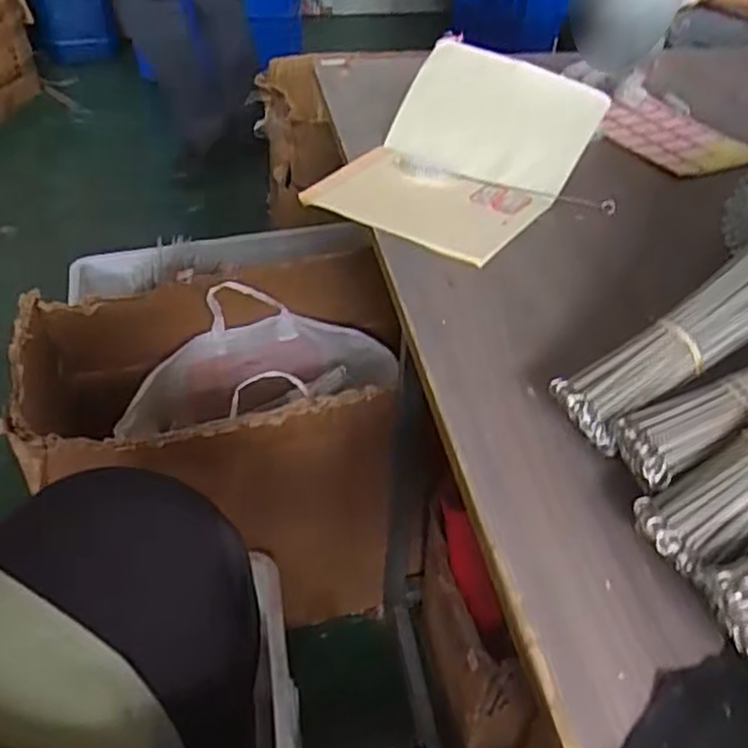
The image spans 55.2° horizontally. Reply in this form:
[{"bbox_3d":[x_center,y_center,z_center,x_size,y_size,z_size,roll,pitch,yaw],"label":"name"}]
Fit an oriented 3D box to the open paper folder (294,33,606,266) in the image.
[{"bbox_3d":[0.077,-0.209,0.647,0.198,0.070,0.255,22,46,23],"label":"open paper folder"}]

